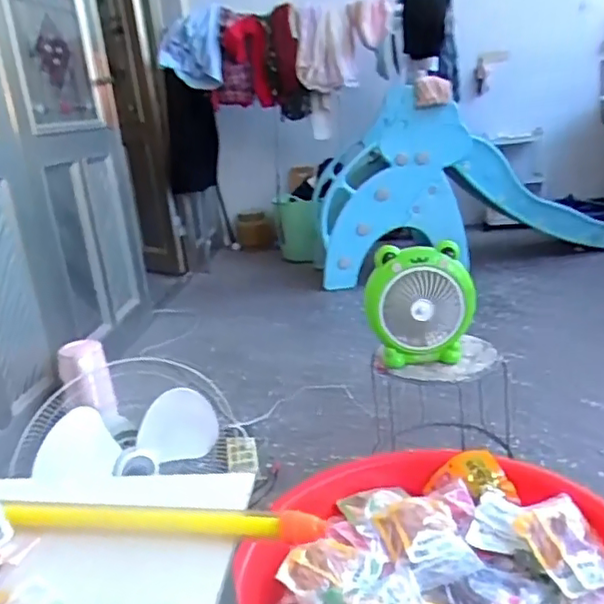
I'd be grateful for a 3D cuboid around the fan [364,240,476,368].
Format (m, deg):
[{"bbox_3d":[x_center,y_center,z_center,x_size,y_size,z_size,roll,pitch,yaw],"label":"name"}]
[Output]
[{"bbox_3d":[0.261,0.001,1.361,0.237,0.253,0.111,-4,17,4],"label":"fan"}]

